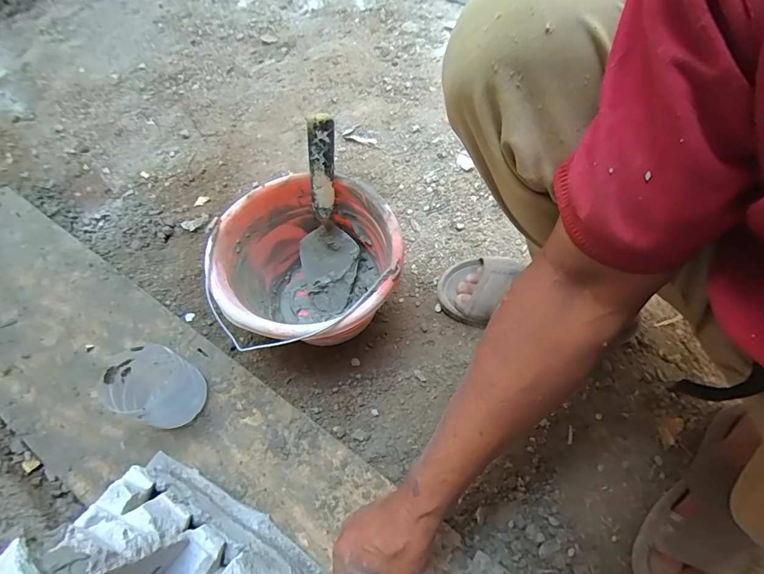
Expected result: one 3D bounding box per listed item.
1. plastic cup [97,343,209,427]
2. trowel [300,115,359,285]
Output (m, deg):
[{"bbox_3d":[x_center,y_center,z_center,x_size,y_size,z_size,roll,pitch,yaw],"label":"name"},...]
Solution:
[{"bbox_3d":[-0.293,0.129,0.525,0.090,0.096,0.089,-1,61,1],"label":"plastic cup"},{"bbox_3d":[-0.081,-0.111,0.557,0.088,0.236,0.046,1,39,2],"label":"trowel"}]

